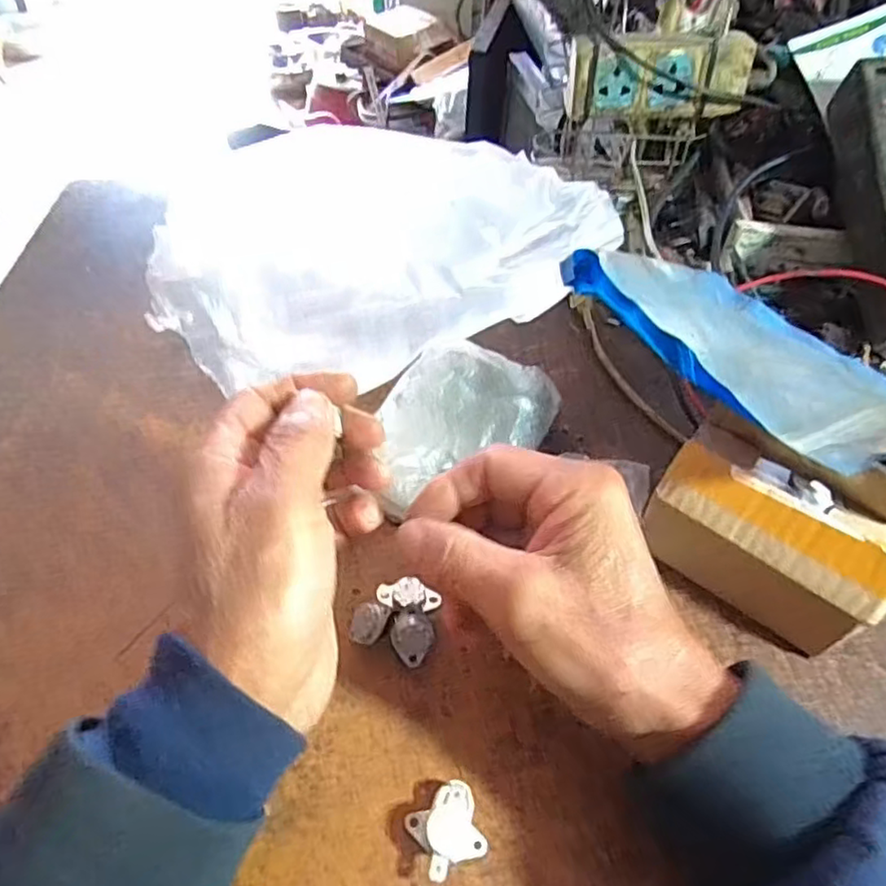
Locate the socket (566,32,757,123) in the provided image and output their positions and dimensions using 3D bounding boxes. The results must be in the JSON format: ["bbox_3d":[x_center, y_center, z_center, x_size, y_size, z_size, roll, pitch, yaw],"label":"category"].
[{"bbox_3d":[0.167,-0.286,0.504,0.136,0.054,0.030,1,48,-1],"label":"socket"}]

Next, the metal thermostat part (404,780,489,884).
[{"bbox_3d":[0.003,0.155,0.260,0.028,0.009,0.027,-23,53,-21],"label":"metal thermostat part"}]

